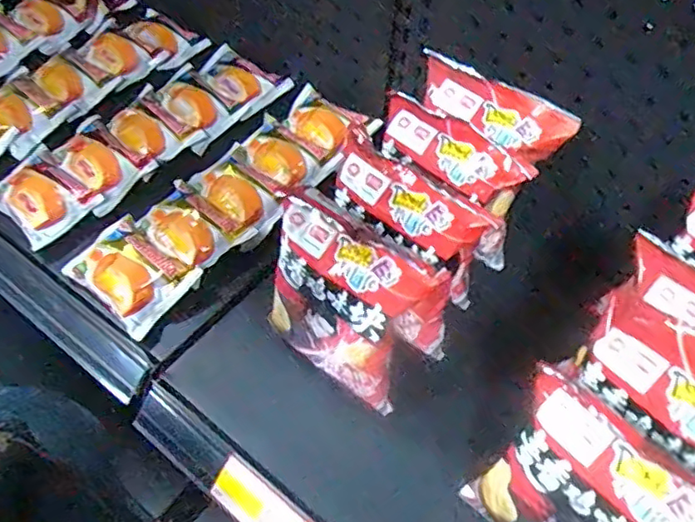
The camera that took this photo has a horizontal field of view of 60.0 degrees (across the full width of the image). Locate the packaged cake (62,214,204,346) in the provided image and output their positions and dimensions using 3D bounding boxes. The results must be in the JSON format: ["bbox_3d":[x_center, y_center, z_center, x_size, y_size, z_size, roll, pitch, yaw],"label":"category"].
[{"bbox_3d":[-0.189,0.009,0.525,0.095,0.034,0.072,34,59,21],"label":"packaged cake"}]

